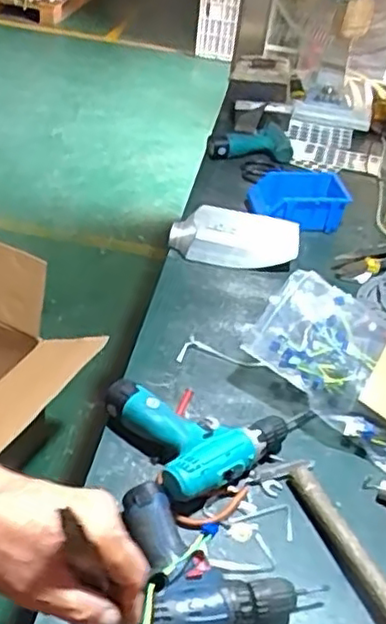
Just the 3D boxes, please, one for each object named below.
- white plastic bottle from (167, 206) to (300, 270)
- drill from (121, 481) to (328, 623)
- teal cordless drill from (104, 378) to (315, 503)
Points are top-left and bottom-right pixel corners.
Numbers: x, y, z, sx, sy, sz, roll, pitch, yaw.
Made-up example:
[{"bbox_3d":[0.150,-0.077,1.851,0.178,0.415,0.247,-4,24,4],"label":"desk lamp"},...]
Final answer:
[{"bbox_3d":[0.075,-0.133,1.207,0.231,0.075,0.090,7,41,5],"label":"white plastic bottle"},{"bbox_3d":[0.027,0.264,0.722,0.190,0.057,0.184,-9,42,-13],"label":"drill"},{"bbox_3d":[0.022,0.135,0.874,0.235,0.063,0.193,-25,48,-28],"label":"teal cordless drill"}]

